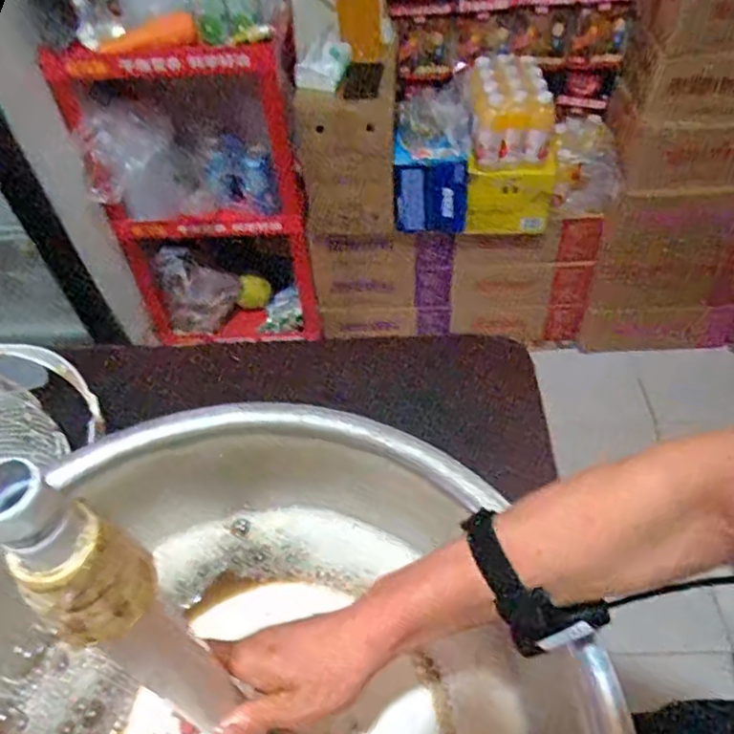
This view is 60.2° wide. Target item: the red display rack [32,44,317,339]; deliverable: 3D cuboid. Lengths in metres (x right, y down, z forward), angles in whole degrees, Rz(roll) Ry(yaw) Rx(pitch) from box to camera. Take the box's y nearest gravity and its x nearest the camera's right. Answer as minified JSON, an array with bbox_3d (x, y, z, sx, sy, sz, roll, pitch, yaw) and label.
[{"bbox_3d":[-0.393,-0.378,1.564,0.456,0.779,0.170,-12,50,-6],"label":"red display rack"}]

